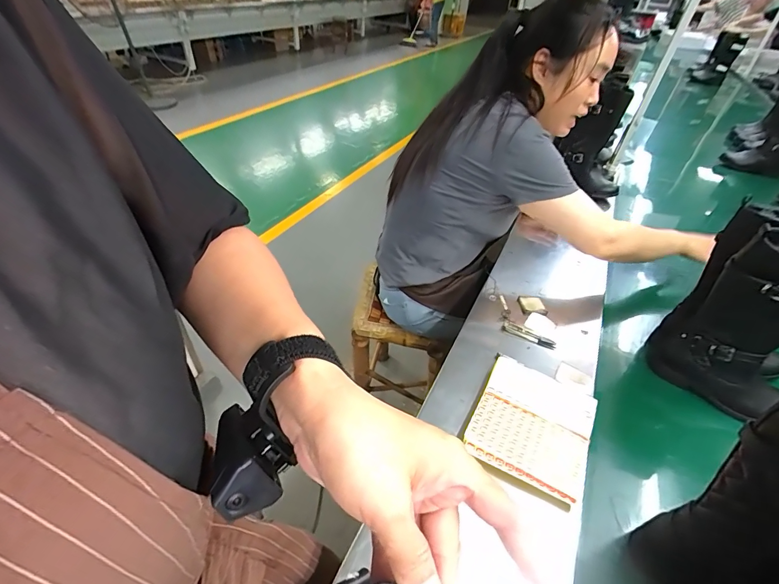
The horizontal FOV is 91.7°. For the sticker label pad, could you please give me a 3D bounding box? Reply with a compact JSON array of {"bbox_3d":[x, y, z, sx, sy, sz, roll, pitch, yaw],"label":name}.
[{"bbox_3d":[0.214,0.190,0.565,0.157,0.019,0.184,24,43,20],"label":"sticker label pad"}]

